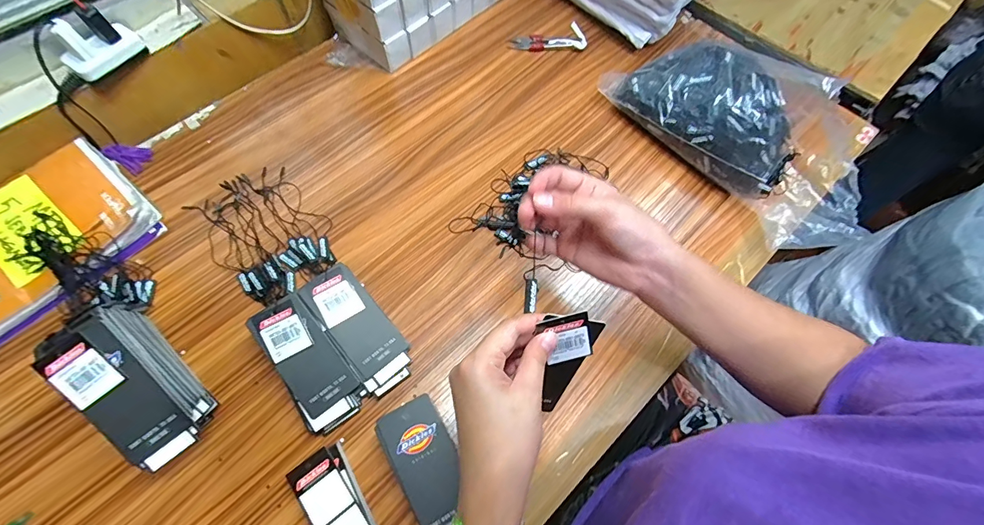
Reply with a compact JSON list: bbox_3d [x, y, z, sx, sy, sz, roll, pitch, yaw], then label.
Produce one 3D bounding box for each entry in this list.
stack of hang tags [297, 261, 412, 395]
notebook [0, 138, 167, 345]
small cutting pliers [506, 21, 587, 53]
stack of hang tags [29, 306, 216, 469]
[{"bbox_3d":[-0.127,0.064,0.401,0.054,0.015,0.127,-36,84,-16],"label":"stack of hang tags"},{"bbox_3d":[-0.471,-0.021,0.427,0.146,0.030,0.203,41,71,16],"label":"notebook"},{"bbox_3d":[0.077,-0.307,0.576,0.102,0.011,0.046,-10,66,-6],"label":"small cutting pliers"},{"bbox_3d":[-0.299,0.103,0.347,0.135,0.089,0.054,42,71,16],"label":"stack of hang tags"}]

